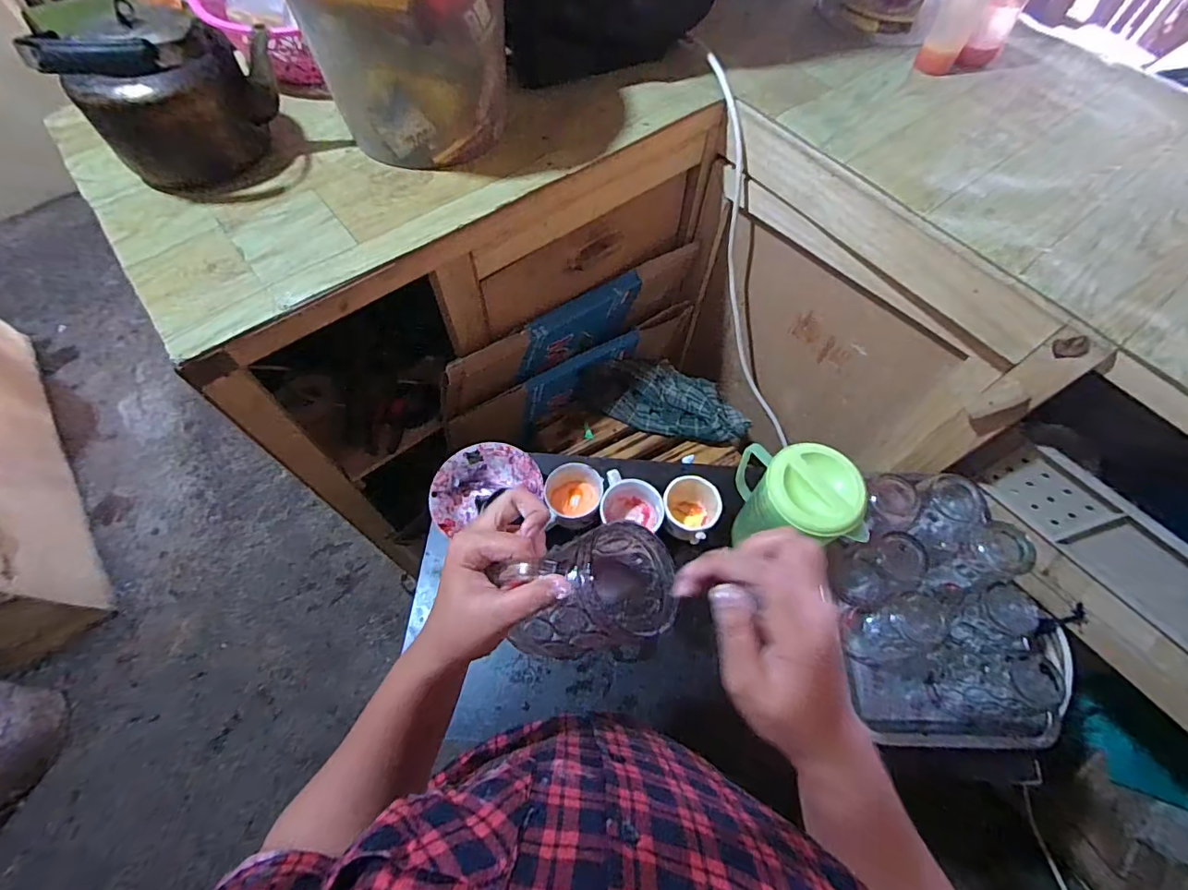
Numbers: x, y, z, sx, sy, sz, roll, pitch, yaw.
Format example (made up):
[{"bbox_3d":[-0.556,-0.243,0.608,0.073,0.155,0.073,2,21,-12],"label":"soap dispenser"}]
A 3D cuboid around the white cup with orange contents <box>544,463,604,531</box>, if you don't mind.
[{"bbox_3d":[-0.028,0.073,0.731,0.077,0.063,0.084,0,64,0],"label":"white cup with orange contents"}]

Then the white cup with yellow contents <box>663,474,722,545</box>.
[{"bbox_3d":[0.129,0.083,0.719,0.077,0.070,0.073,-17,66,-8],"label":"white cup with yellow contents"}]

